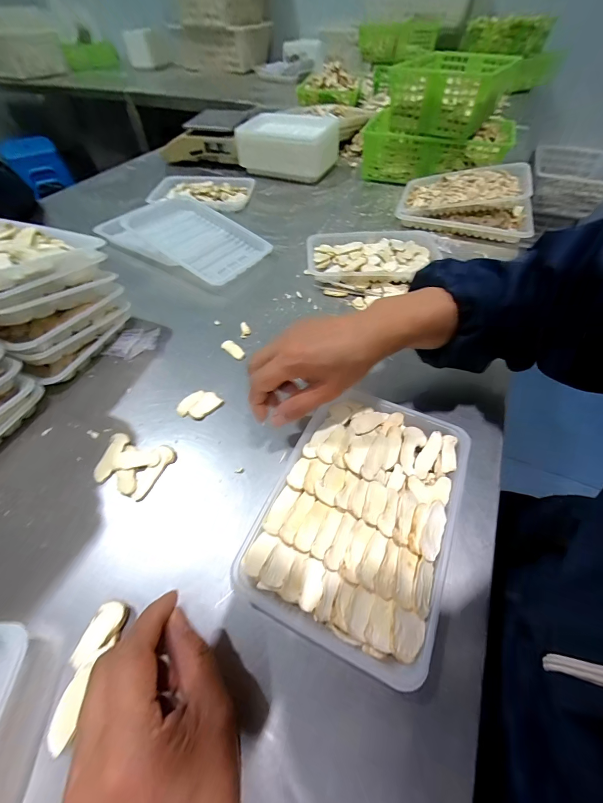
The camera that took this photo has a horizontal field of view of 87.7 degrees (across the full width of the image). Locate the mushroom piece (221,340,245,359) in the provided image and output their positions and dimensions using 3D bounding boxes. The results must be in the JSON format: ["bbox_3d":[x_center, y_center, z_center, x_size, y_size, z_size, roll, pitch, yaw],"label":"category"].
[{"bbox_3d":[-0.096,-0.074,0.446,0.043,0.005,0.017,36,61,24],"label":"mushroom piece"}]

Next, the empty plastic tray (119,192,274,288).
[{"bbox_3d":[-0.208,-0.313,0.591,0.254,0.056,0.164,32,59,22],"label":"empty plastic tray"}]

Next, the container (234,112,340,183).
[{"bbox_3d":[-0.033,-0.683,0.843,0.241,0.094,0.190,16,55,12],"label":"container"}]

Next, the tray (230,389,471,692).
[{"bbox_3d":[0.058,0.095,0.299,0.162,0.034,0.230,21,56,16],"label":"tray"}]

